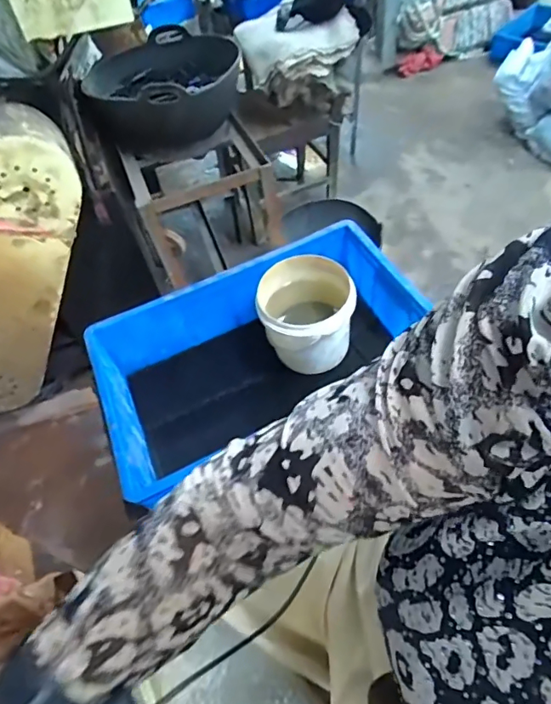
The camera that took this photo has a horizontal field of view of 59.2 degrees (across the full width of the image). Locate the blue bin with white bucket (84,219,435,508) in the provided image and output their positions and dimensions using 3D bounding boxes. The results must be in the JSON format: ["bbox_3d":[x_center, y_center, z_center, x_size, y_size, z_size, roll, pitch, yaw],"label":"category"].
[{"bbox_3d":[-0.021,0.022,0.815,0.511,0.174,0.339,-22,54,-12],"label":"blue bin with white bucket"}]

